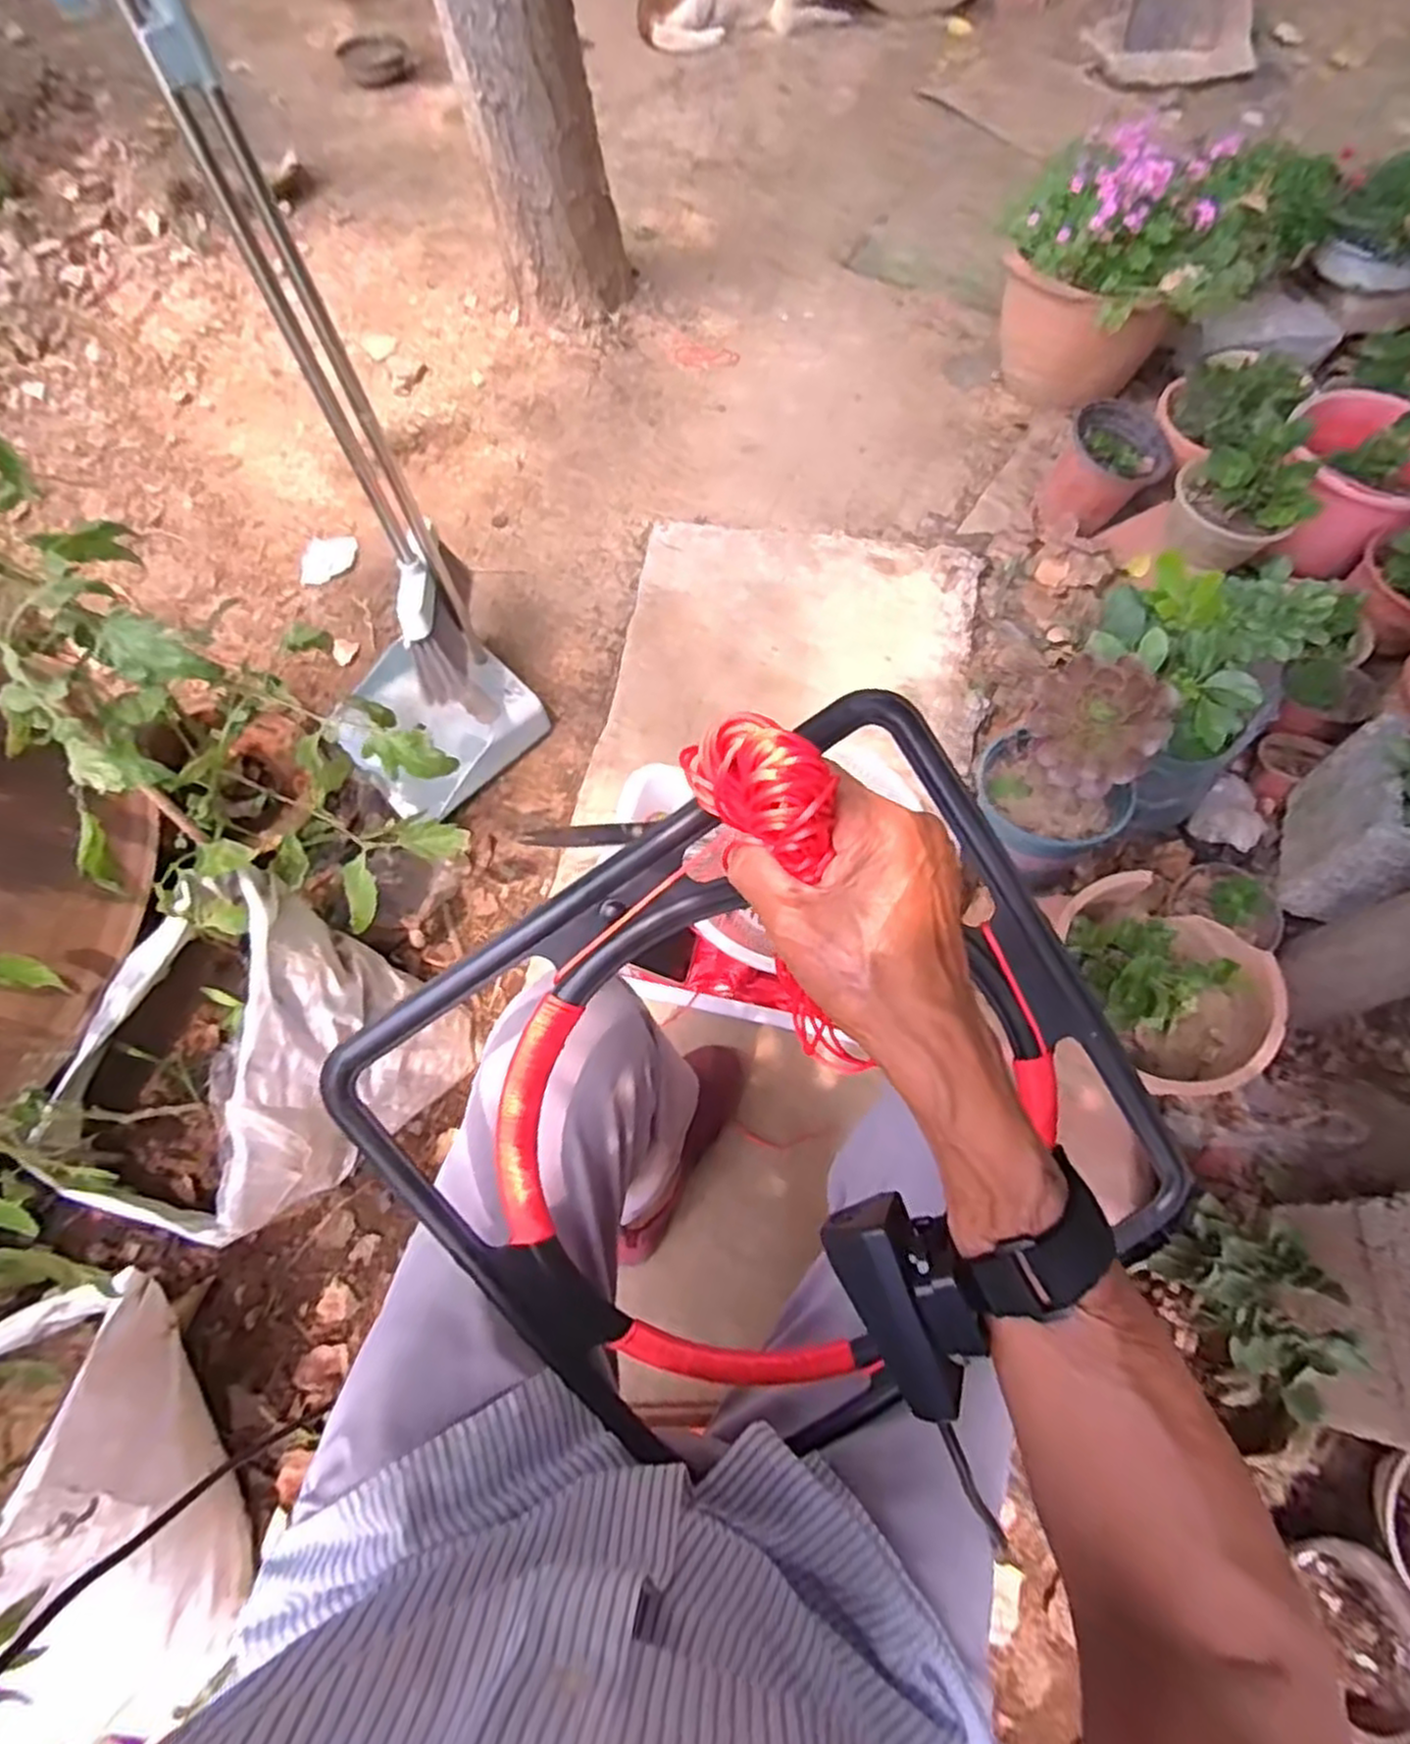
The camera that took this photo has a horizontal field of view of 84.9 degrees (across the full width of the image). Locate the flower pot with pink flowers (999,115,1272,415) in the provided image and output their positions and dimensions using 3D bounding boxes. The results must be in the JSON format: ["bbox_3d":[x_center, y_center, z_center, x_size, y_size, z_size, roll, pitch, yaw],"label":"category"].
[{"bbox_3d":[0.680,-0.966,1.273,0.381,0.332,0.286,21,68,11],"label":"flower pot with pink flowers"}]

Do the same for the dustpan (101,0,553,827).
[{"bbox_3d":[-0.373,-0.431,0.701,0.225,0.995,0.271,-23,67,-9],"label":"dustpan"}]

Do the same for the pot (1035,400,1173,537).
[{"bbox_3d":[0.645,-0.644,1.238,0.152,0.124,0.159,-1,65,1],"label":"pot"}]

